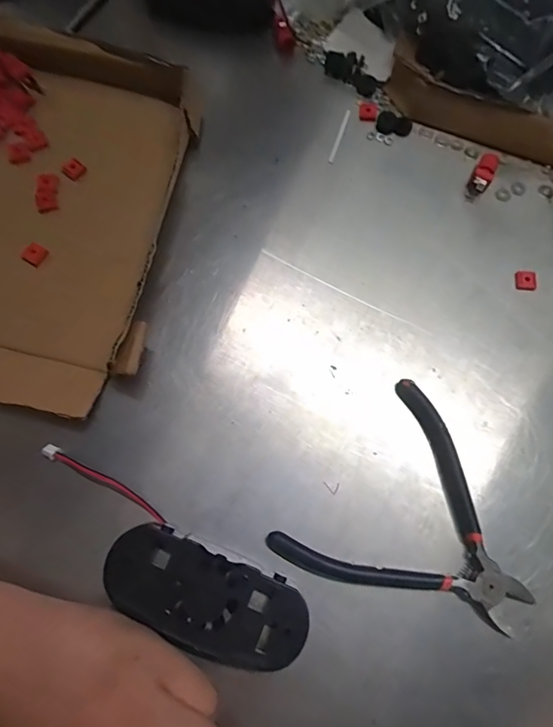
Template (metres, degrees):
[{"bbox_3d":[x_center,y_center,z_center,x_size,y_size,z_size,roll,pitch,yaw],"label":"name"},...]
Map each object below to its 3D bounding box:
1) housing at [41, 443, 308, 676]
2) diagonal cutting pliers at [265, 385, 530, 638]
[{"bbox_3d":[-0.065,0.116,0.265,0.170,0.023,0.054,27,75,5],"label":"housing"},{"bbox_3d":[0.088,0.098,0.272,0.129,0.011,0.131,41,76,9],"label":"diagonal cutting pliers"}]

